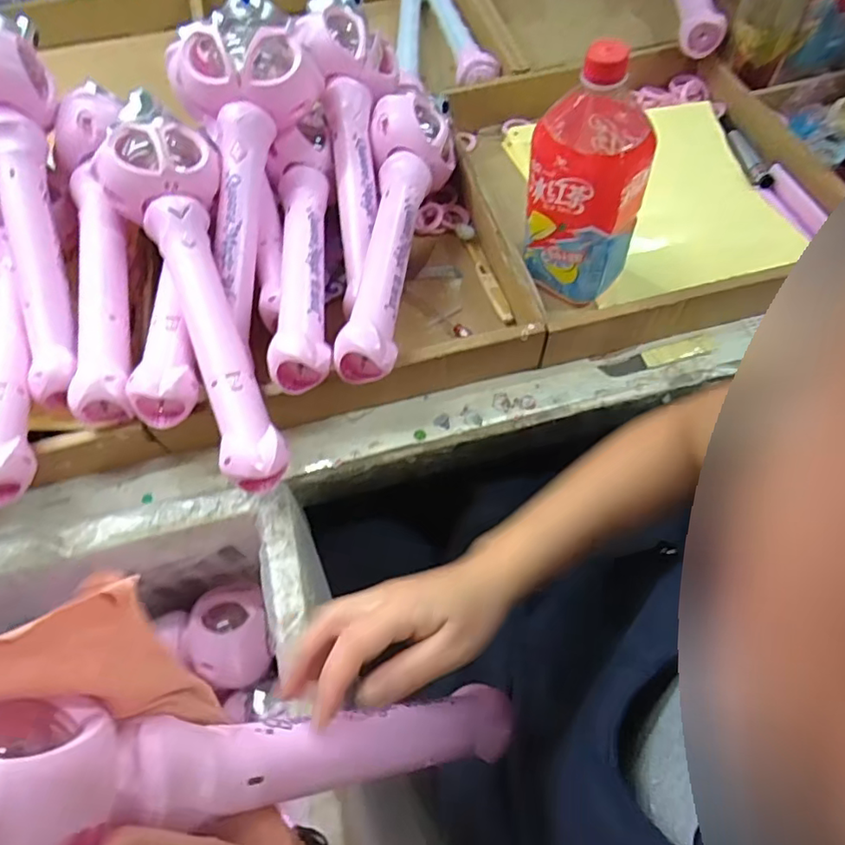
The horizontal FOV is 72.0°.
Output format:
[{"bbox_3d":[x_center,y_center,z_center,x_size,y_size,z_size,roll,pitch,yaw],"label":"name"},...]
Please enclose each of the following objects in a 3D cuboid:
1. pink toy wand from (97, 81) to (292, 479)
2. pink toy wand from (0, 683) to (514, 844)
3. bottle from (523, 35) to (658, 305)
[{"bbox_3d":[-0.188,-0.114,0.480,0.102,0.052,0.364,-21,75,-8],"label":"pink toy wand"},{"bbox_3d":[-0.066,0.165,0.276,0.042,0.354,0.072,-29,56,30],"label":"pink toy wand"},{"bbox_3d":[0.145,-0.212,0.510,0.097,0.219,0.101,15,63,11],"label":"bottle"}]

